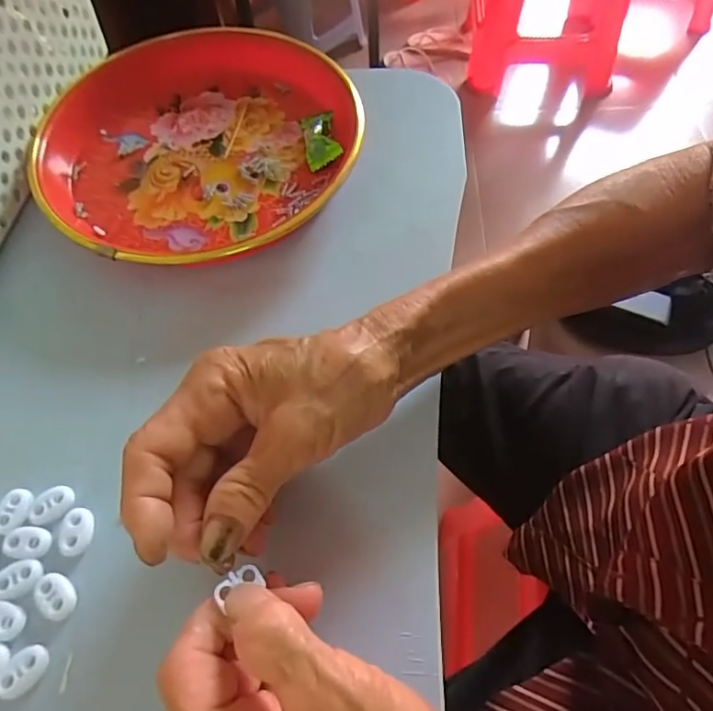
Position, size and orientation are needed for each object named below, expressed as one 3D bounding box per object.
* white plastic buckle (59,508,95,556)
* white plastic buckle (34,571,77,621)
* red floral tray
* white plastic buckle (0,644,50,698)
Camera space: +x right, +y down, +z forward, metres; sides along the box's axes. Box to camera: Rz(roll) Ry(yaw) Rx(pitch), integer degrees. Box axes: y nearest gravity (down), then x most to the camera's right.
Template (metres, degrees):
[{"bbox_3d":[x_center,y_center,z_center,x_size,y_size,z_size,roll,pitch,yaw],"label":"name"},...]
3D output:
[{"bbox_3d":[-0.135,0.085,0.255,0.015,0.004,0.022,0,61,2],"label":"white plastic buckle"},{"bbox_3d":[-0.138,0.110,0.242,0.015,0.004,0.022,-38,66,-18],"label":"white plastic buckle"},{"bbox_3d":[-0.109,-0.149,0.366,0.211,0.035,0.214,34,67,19],"label":"red floral tray"},{"bbox_3d":[-0.144,0.136,0.227,0.015,0.004,0.022,39,69,21],"label":"white plastic buckle"}]

